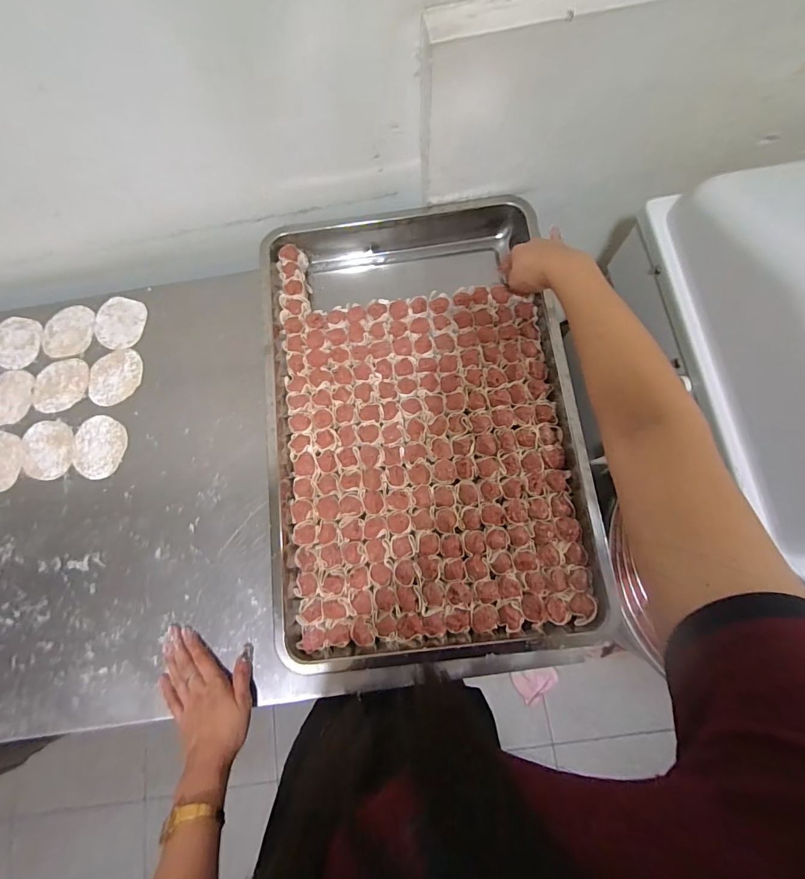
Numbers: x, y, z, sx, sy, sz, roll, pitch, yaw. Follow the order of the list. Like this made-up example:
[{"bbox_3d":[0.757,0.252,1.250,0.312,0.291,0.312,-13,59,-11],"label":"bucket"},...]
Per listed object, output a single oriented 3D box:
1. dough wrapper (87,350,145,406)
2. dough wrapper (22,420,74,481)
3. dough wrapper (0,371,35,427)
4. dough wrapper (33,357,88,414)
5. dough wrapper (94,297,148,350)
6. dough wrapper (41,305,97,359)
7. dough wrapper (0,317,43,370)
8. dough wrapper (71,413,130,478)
[{"bbox_3d":[-0.425,-0.093,0.600,0.076,0.004,0.085,0,76,4],"label":"dough wrapper"},{"bbox_3d":[-0.510,0.015,0.583,0.076,0.004,0.085,-6,76,2],"label":"dough wrapper"},{"bbox_3d":[-0.590,-0.062,0.607,0.080,0.004,0.084,-1,76,4],"label":"dough wrapper"},{"bbox_3d":[-0.507,-0.081,0.602,0.082,0.004,0.081,-3,76,3],"label":"dough wrapper"},{"bbox_3d":[-0.432,-0.178,0.621,0.075,0.006,0.083,1,77,-1],"label":"dough wrapper"},{"bbox_3d":[-0.511,-0.166,0.625,0.077,0.006,0.084,1,76,4],"label":"dough wrapper"},{"bbox_3d":[-0.592,-0.149,0.621,0.076,0.006,0.078,3,77,5],"label":"dough wrapper"},{"bbox_3d":[-0.435,0.011,0.582,0.075,0.005,0.088,8,77,6],"label":"dough wrapper"}]

